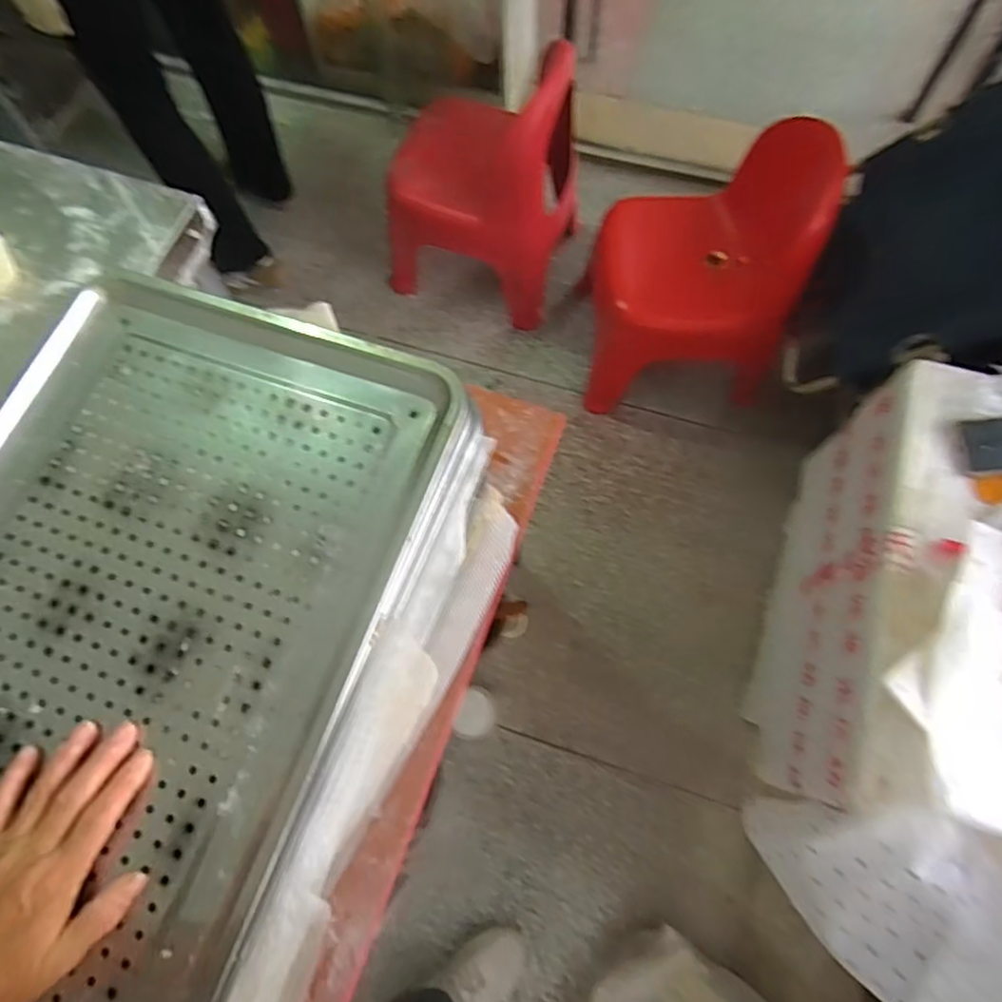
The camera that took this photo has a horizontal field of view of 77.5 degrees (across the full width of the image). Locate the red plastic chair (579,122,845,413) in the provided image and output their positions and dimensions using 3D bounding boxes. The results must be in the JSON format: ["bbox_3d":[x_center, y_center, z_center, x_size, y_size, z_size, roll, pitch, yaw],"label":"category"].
[{"bbox_3d":[0.388,-0.468,1.261,0.373,0.490,0.348,-1,71,2],"label":"red plastic chair"}]

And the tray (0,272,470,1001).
[{"bbox_3d":[-0.295,0.099,0.486,0.380,0.023,0.577,19,72,9],"label":"tray"}]

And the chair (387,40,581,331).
[{"bbox_3d":[-0.048,-0.718,1.393,0.431,0.469,0.342,13,72,7],"label":"chair"}]

